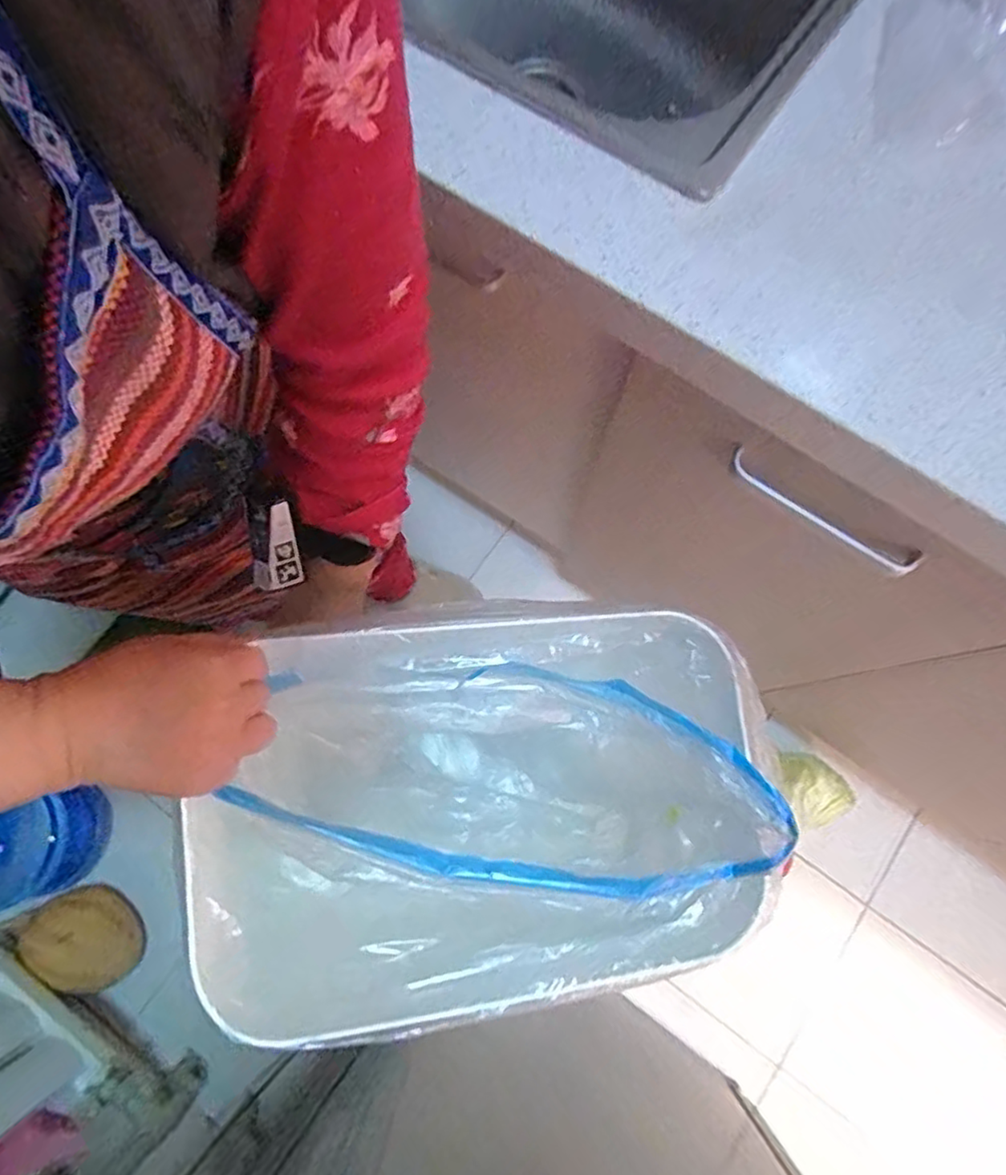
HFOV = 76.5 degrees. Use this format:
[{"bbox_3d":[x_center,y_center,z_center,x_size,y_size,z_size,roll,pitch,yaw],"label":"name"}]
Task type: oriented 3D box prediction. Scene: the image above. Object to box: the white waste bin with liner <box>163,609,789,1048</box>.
[{"bbox_3d":[-0.002,0.142,0.447,0.329,0.190,0.207,-3,76,0],"label":"white waste bin with liner"}]

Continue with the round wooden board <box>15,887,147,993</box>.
[{"bbox_3d":[-0.655,0.553,1.008,0.162,0.161,0.015,42,110,9],"label":"round wooden board"}]

